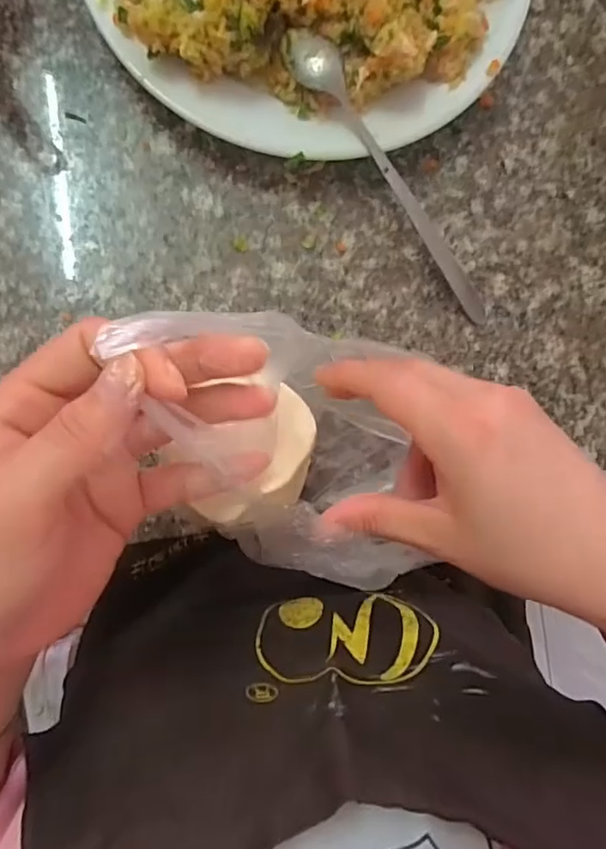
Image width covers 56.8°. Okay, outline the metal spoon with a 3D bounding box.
[{"bbox_3d":[0.051,-0.132,0.307,0.020,0.037,0.175,-41,92,-7],"label":"metal spoon"}]

